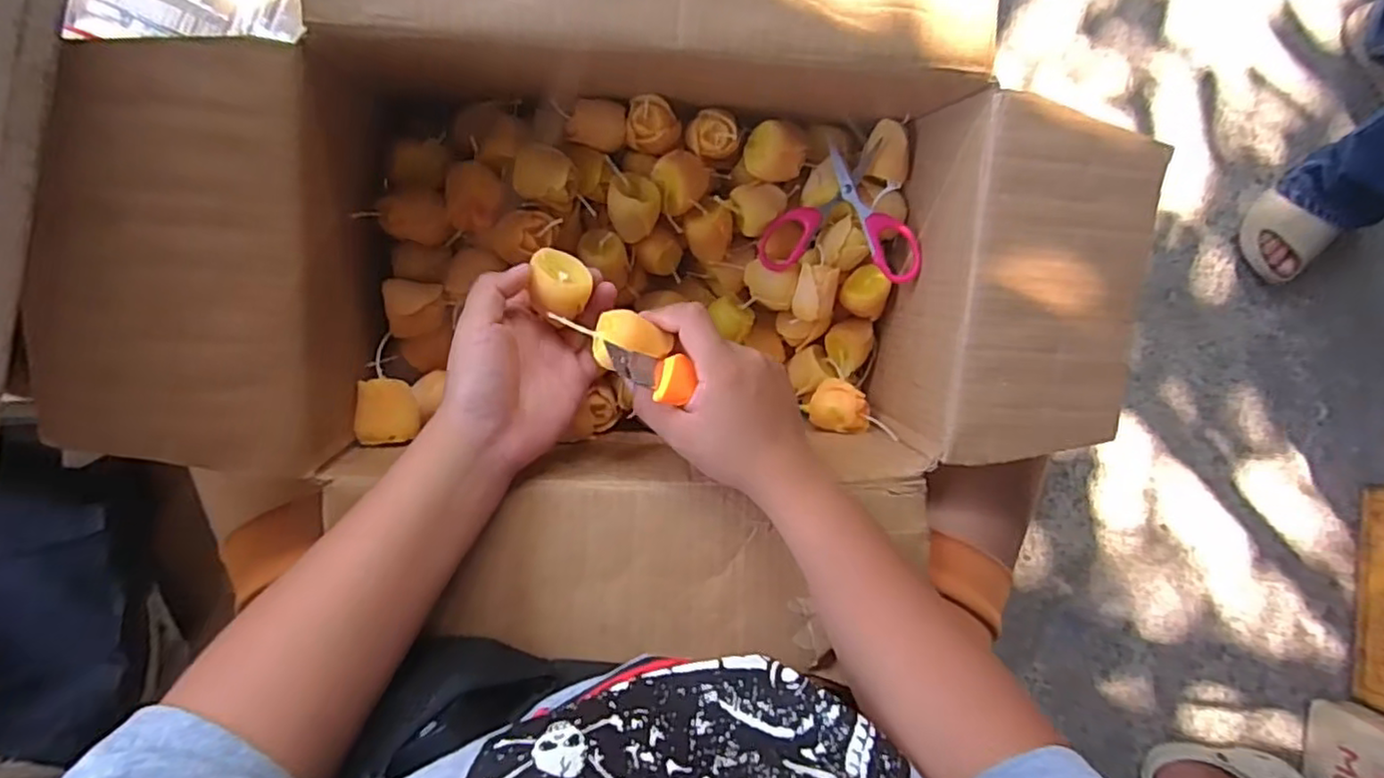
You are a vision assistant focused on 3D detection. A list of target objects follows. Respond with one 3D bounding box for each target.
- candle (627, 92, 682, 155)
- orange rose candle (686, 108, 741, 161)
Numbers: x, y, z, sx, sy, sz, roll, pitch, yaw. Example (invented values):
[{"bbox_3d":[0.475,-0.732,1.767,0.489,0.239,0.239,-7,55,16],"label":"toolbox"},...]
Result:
[{"bbox_3d":[-0.025,-0.180,0.452,0.036,0.031,0.032,9,88,-5],"label":"candle"},{"bbox_3d":[0.015,-0.179,0.470,0.036,0.031,0.035,0,88,-6],"label":"orange rose candle"}]

